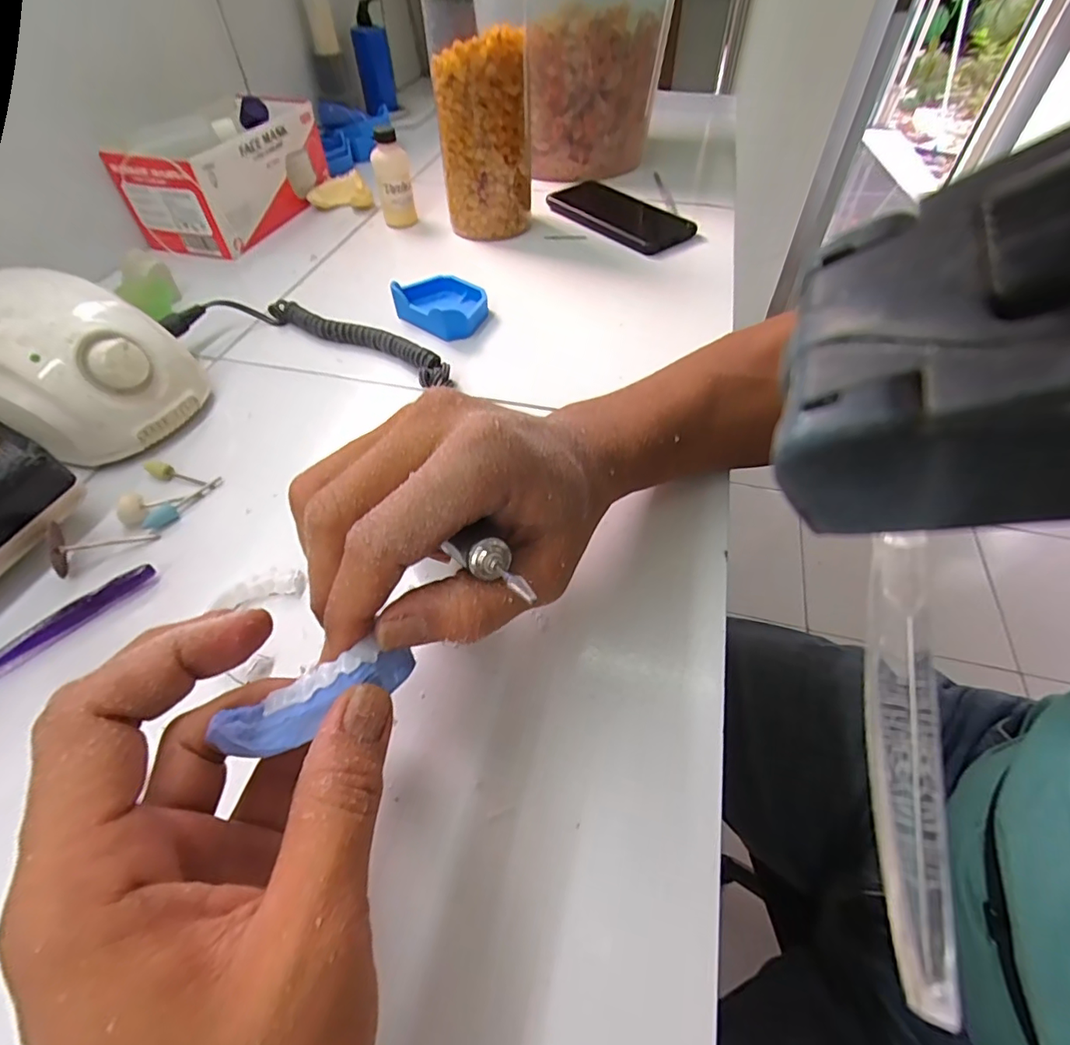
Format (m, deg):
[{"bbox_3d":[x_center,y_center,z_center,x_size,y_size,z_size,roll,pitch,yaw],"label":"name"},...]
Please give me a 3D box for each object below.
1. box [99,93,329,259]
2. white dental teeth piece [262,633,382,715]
[{"bbox_3d":[-0.318,-0.372,0.548,0.107,0.085,0.200,13,52,11],"label":"box"},{"bbox_3d":[-0.069,0.051,0.170,0.038,0.004,0.008,-27,56,-14],"label":"white dental teeth piece"}]

